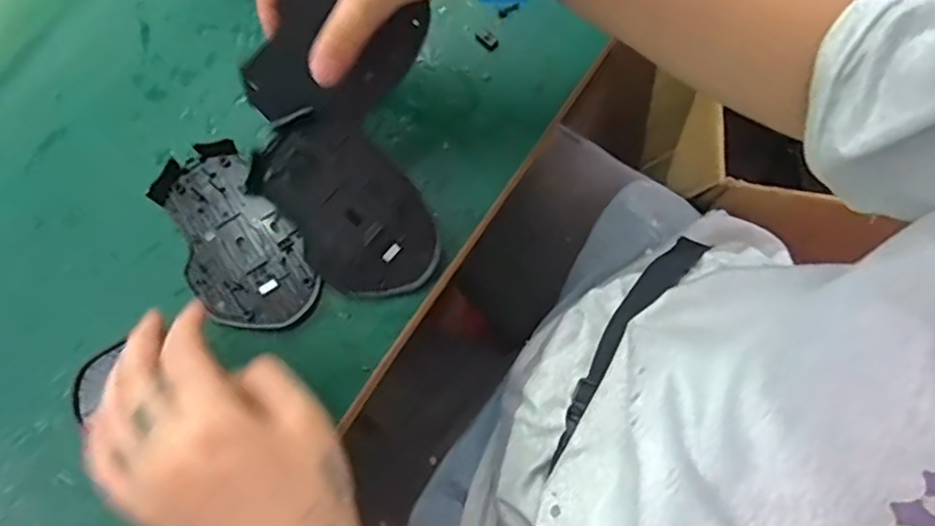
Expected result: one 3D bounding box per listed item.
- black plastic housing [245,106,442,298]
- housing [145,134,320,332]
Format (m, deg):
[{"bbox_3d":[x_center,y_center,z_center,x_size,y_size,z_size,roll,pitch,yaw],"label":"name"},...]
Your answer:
[{"bbox_3d":[-0.068,-0.029,0.374,0.113,0.024,0.074,39,85,1],"label":"black plastic housing"},{"bbox_3d":[-0.138,-0.013,0.378,0.066,0.013,0.115,-37,81,-8],"label":"housing"}]

